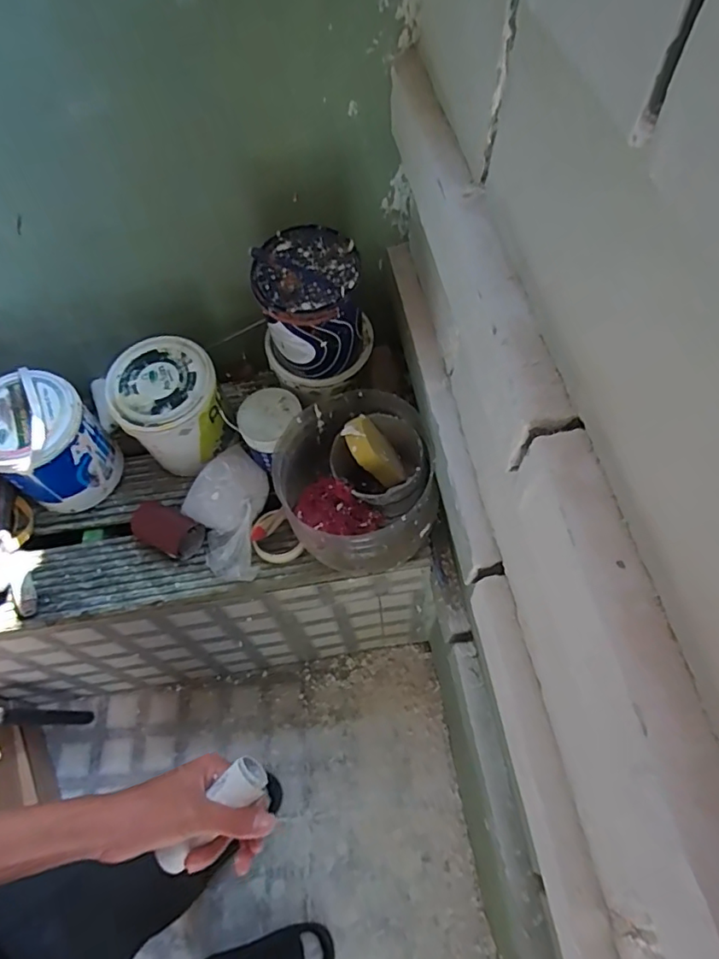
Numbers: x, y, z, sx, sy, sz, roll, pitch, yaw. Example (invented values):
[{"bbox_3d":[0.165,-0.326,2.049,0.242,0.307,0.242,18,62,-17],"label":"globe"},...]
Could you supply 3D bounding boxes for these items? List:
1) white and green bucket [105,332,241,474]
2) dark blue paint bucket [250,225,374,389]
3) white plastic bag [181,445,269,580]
[{"bbox_3d":[-0.324,-0.124,0.964,0.173,0.171,0.156,-19,60,-8],"label":"white and green bucket"},{"bbox_3d":[-0.062,-0.243,0.843,0.169,0.221,0.141,-18,60,-8],"label":"dark blue paint bucket"},{"bbox_3d":[-0.235,0.044,0.949,0.138,0.100,0.234,1,59,4],"label":"white plastic bag"}]

